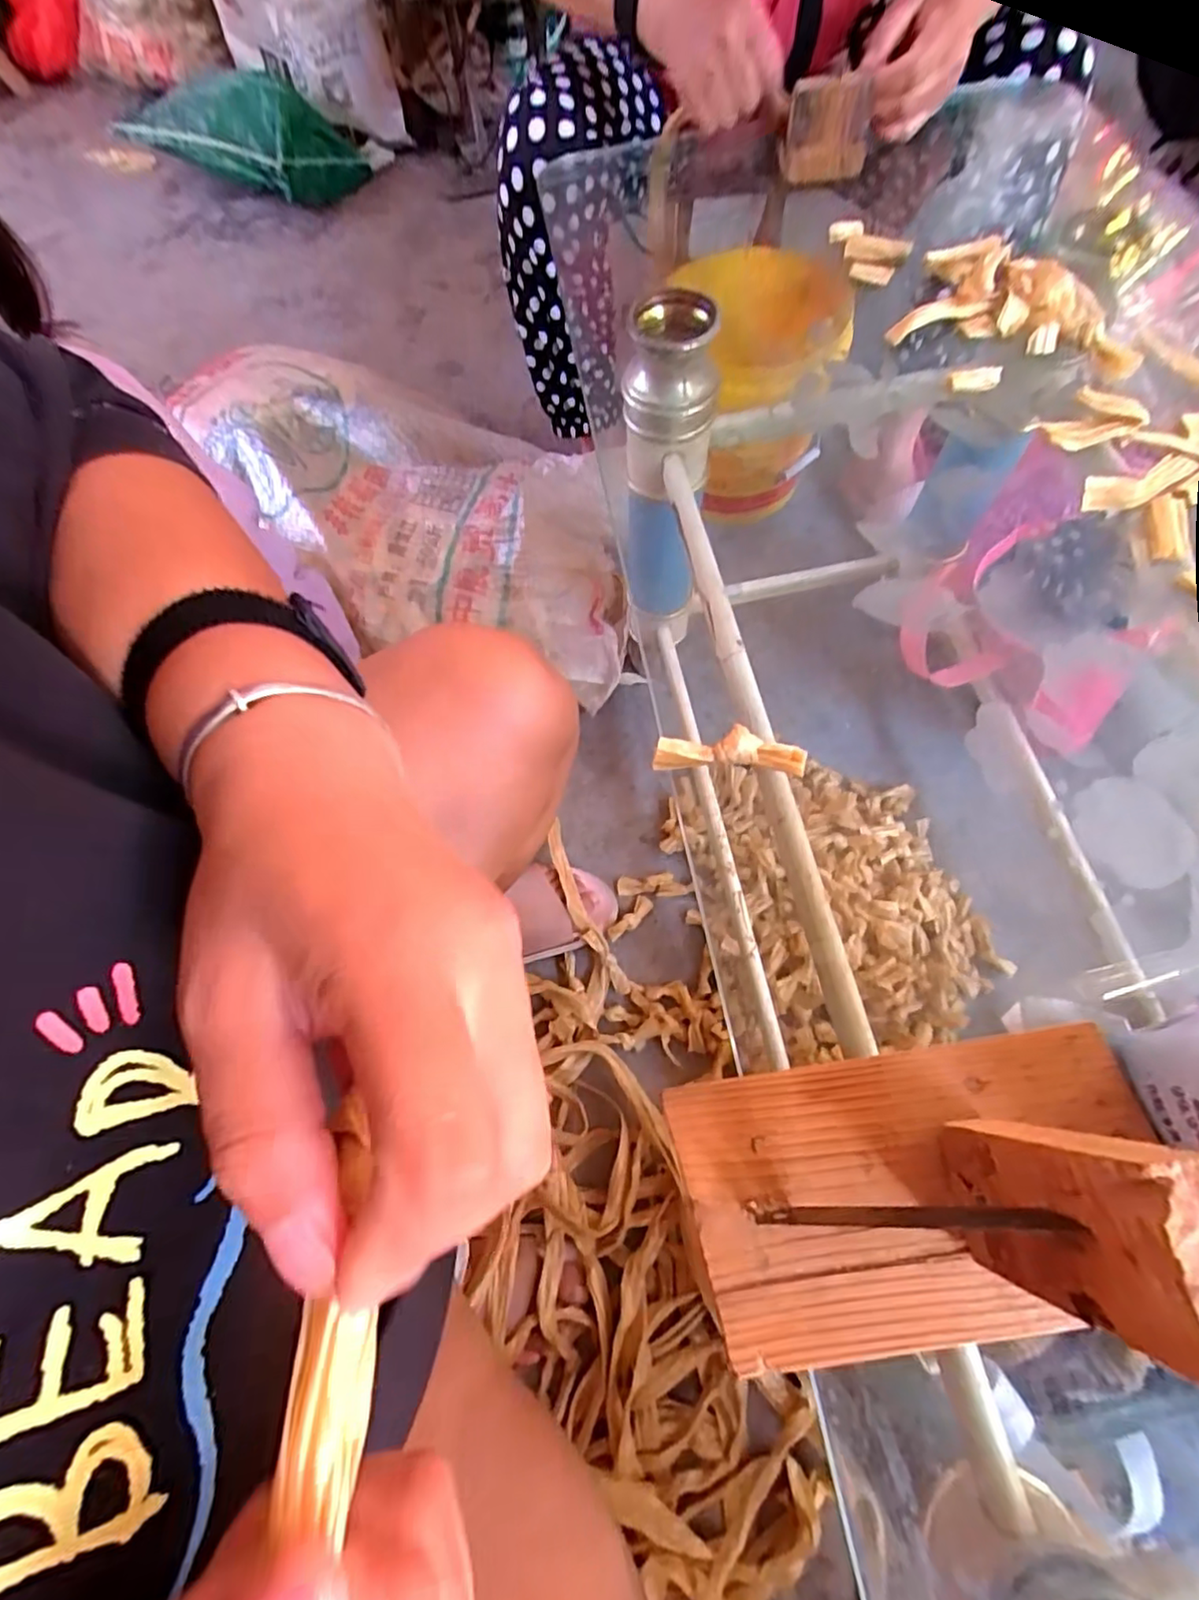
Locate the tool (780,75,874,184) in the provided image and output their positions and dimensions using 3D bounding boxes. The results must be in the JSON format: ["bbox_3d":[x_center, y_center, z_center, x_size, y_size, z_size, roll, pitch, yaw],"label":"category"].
[{"bbox_3d":[0.190,-0.555,0.515,0.075,0.060,0.018,-12,62,-3],"label":"tool"}]

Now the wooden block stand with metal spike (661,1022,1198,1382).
[{"bbox_3d":[0.109,0.116,0.179,0.160,0.101,0.088,-9,62,-1],"label":"wooden block stand with metal spike"}]

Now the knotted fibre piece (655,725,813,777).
[{"bbox_3d":[0.067,-0.025,0.317,0.075,0.013,0.018,3,63,5],"label":"knotted fibre piece"}]

